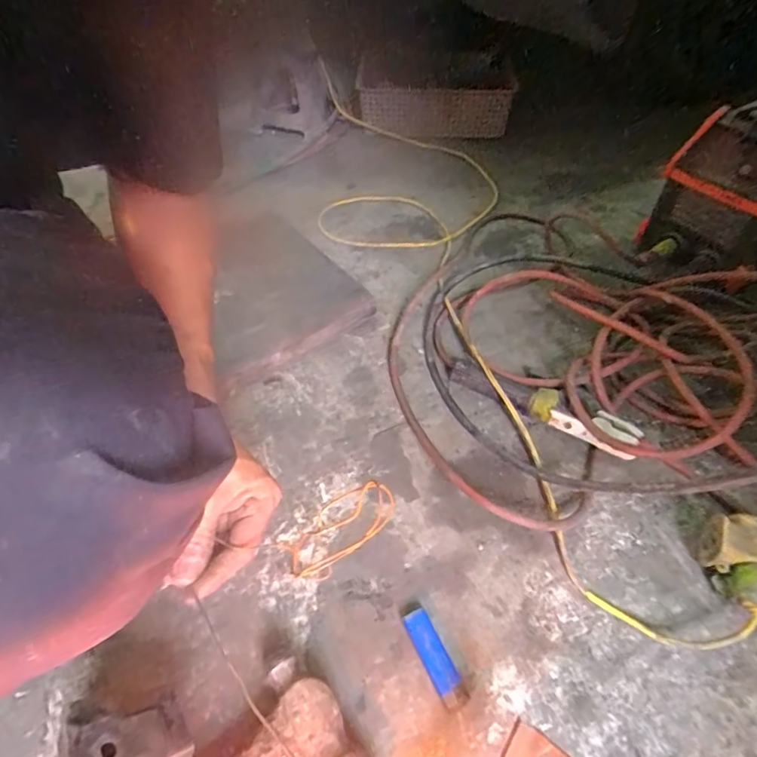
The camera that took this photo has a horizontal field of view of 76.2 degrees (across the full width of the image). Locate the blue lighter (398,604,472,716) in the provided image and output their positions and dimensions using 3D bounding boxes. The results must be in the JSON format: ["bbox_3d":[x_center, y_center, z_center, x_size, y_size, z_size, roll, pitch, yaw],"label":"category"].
[{"bbox_3d":[0.049,0.244,0.427,0.023,0.013,0.086,-21,55,-17],"label":"blue lighter"}]

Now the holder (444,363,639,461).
[{"bbox_3d":[0.190,0.030,0.585,0.232,0.038,0.048,27,55,19],"label":"holder"}]

